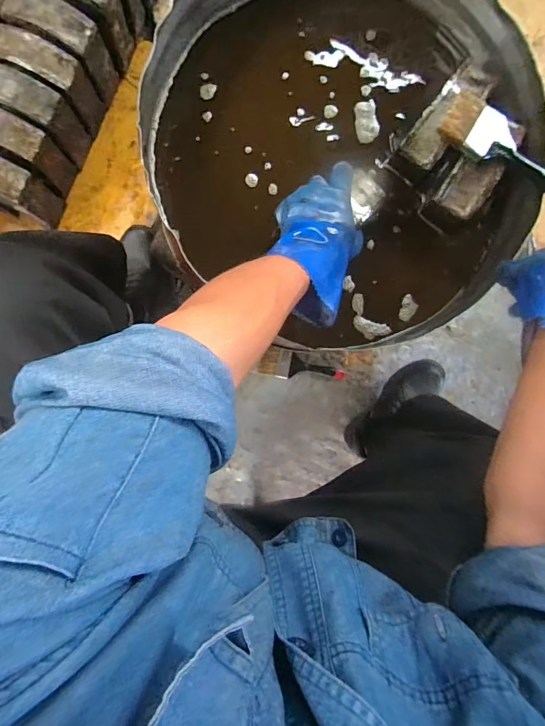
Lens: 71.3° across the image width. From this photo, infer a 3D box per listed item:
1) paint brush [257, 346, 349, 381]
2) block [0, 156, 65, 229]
[{"bbox_3d":[0.072,0.014,0.887,0.201,0.026,0.066,14,91,-6],"label":"paint brush"},{"bbox_3d":[-0.543,-0.352,0.767,0.154,0.168,0.083,22,90,-6],"label":"block"}]

